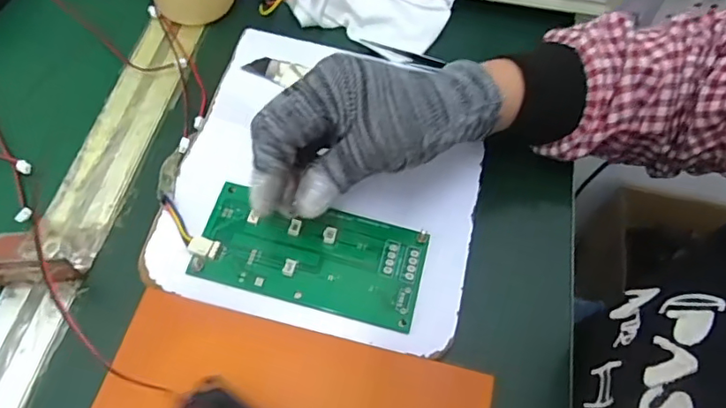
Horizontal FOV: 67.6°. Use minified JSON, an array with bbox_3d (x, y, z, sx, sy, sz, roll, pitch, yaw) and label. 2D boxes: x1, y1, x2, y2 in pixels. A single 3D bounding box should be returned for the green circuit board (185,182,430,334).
[{"bbox_3d":[-0.030,0.030,0.328,0.132,0.007,0.064,13,62,2],"label":"green circuit board"}]

